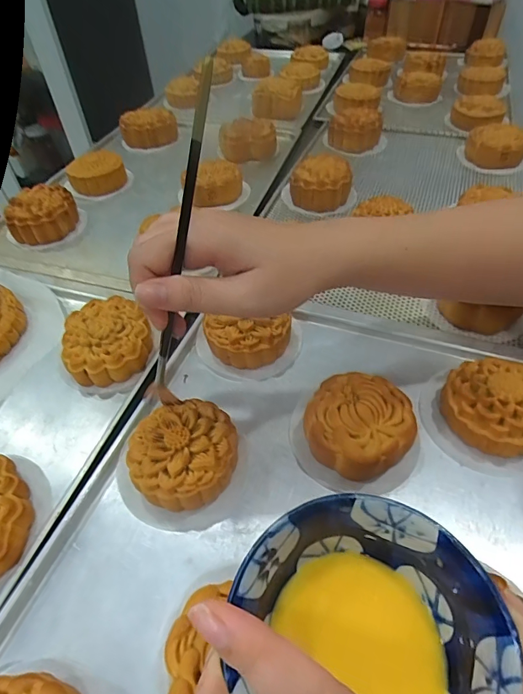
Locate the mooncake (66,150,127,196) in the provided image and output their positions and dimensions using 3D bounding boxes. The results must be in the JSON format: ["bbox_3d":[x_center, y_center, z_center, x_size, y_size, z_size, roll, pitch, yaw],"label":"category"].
[{"bbox_3d":[-0.224,-0.238,0.577,0.067,0.035,0.067,-1,49,2],"label":"mooncake"}]

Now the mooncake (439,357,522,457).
[{"bbox_3d":[0.176,0.043,0.315,0.074,0.038,0.069,22,54,20],"label":"mooncake"}]

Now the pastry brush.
[{"bbox_3d":[-0.046,-0.036,0.235,0.016,0.217,0.008,-4,47,-24],"label":"pastry brush"}]

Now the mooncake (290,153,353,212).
[{"bbox_3d":[0.076,-0.206,0.531,0.076,0.043,0.079,4,50,6],"label":"mooncake"}]

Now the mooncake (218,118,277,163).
[{"bbox_3d":[-0.020,-0.313,0.634,0.085,0.035,0.088,-8,49,-4],"label":"mooncake"}]

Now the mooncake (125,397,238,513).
[{"bbox_3d":[-0.055,0.077,0.299,0.071,0.035,0.074,-1,49,2],"label":"mooncake"}]

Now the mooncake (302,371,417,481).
[{"bbox_3d":[0.073,0.057,0.310,0.076,0.036,0.076,20,53,19],"label":"mooncake"}]

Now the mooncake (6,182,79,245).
[{"bbox_3d":[-0.262,-0.162,0.505,0.066,0.036,0.081,1,49,3],"label":"mooncake"}]

